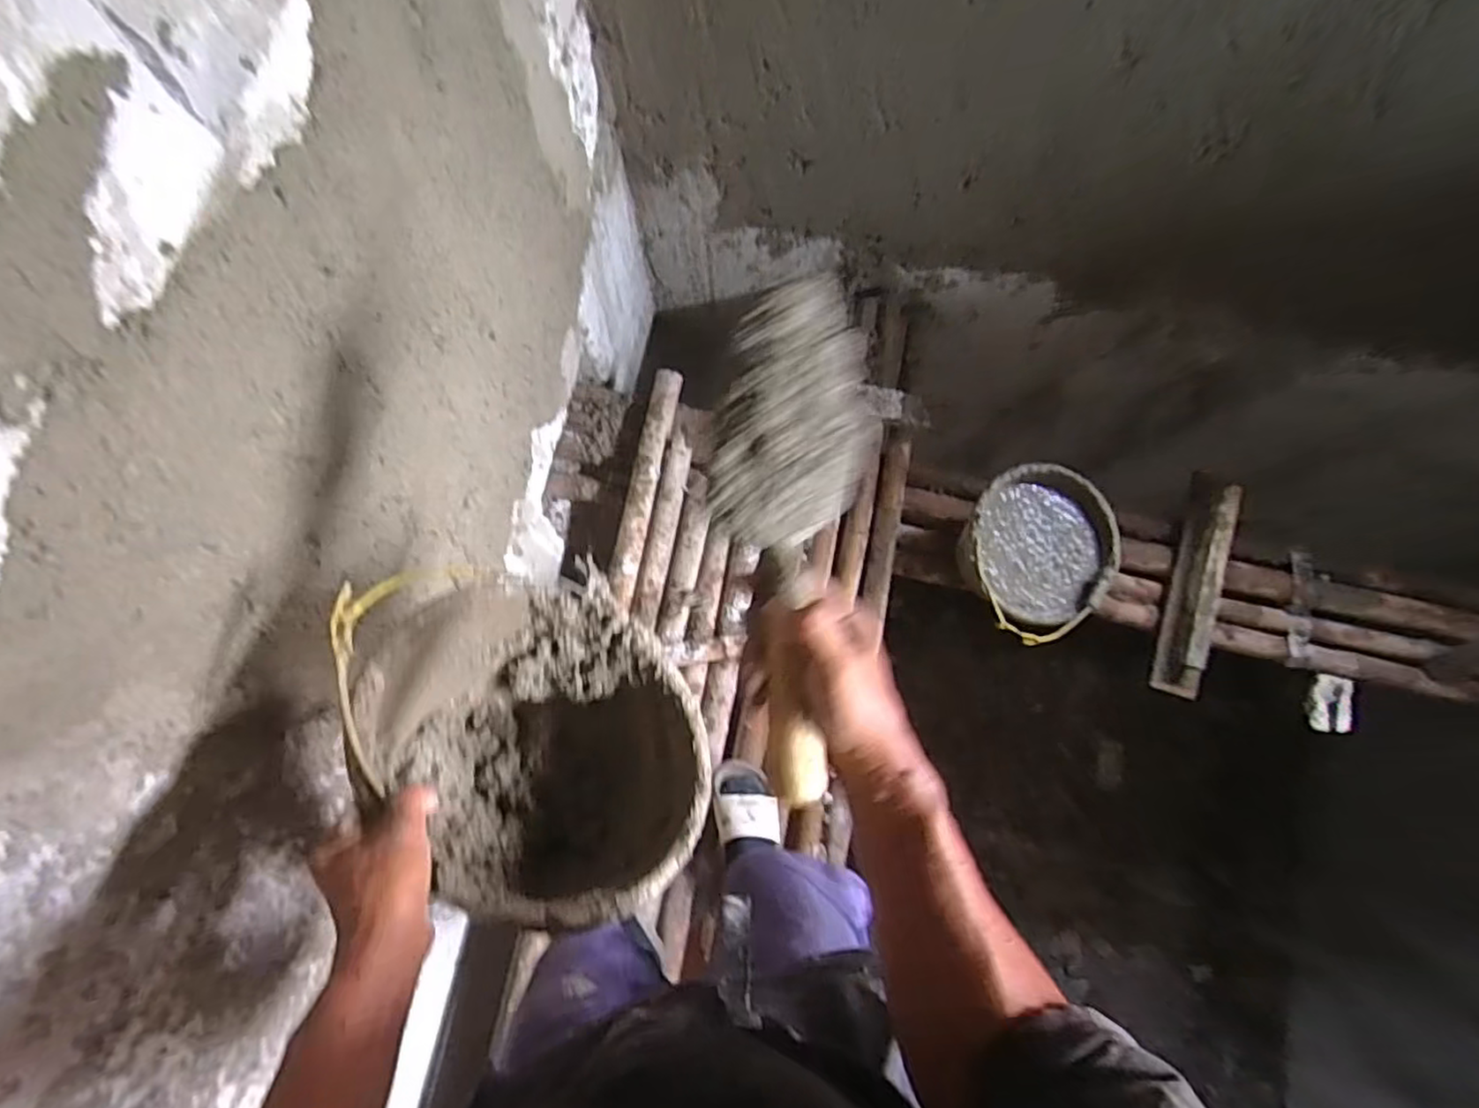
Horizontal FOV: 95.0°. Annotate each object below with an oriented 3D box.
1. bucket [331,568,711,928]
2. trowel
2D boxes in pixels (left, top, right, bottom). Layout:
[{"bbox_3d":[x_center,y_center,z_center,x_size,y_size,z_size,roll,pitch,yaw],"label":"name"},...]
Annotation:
[{"bbox_3d":[-0.192,0.187,0.608,0.277,0.260,0.277,13,54,-19],"label":"bucket"},{"bbox_3d":[0.031,-0.013,0.407,0.092,0.051,0.296,2,85,-1],"label":"trowel"}]

